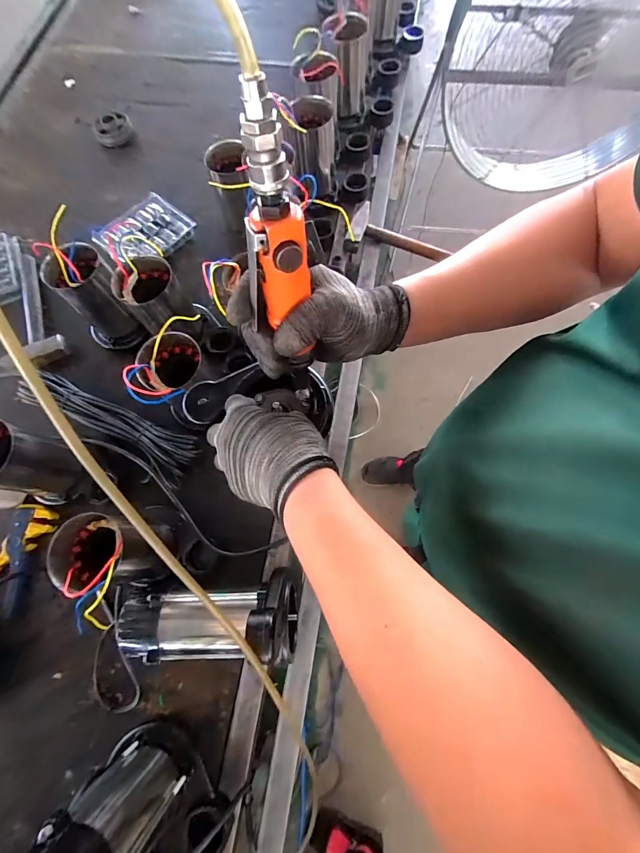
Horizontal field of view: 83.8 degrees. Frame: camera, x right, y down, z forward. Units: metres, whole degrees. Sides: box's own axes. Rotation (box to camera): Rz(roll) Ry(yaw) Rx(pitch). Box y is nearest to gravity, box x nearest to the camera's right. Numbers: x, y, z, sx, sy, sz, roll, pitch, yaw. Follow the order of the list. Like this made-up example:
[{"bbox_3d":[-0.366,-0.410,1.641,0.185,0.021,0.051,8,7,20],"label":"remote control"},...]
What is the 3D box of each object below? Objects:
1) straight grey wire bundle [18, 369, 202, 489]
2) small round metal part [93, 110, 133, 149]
[{"bbox_3d":[-0.368,-0.013,0.619,0.339,0.027,0.083,27,75,10],"label":"straight grey wire bundle"},{"bbox_3d":[-0.520,-0.750,0.897,0.095,0.042,0.078,-32,74,-8],"label":"small round metal part"}]

